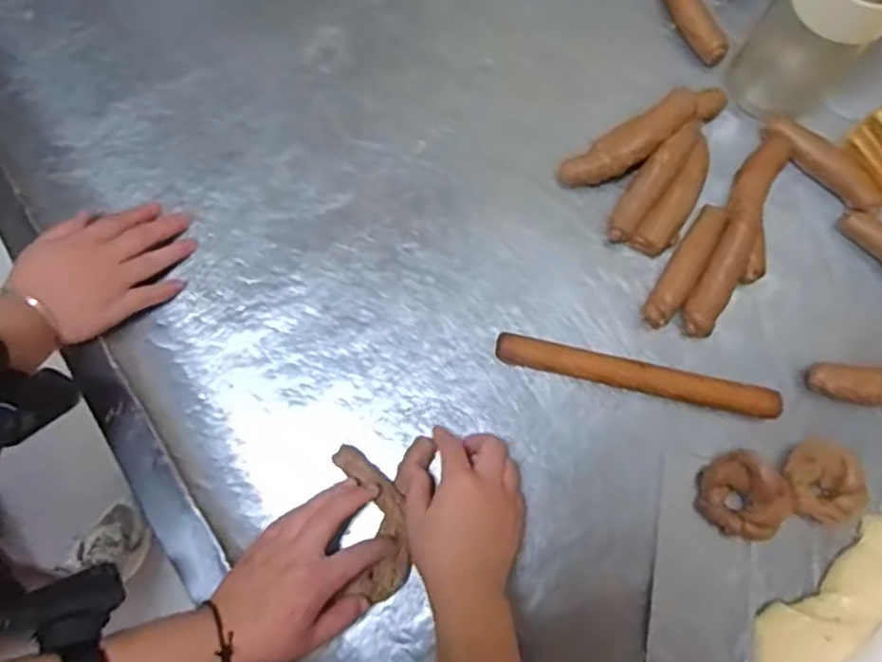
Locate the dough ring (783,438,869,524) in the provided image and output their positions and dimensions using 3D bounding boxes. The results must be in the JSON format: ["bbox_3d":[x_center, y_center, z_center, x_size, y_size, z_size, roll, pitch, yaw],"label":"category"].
[{"bbox_3d":[0.318,0.127,0.591,0.060,0.031,0.062,0,77,-1],"label":"dough ring"}]

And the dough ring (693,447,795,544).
[{"bbox_3d":[0.248,0.136,0.586,0.070,0.033,0.063,39,79,7],"label":"dough ring"}]

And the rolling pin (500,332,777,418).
[{"bbox_3d":[0.168,0.040,0.610,0.240,0.027,0.027,12,79,2],"label":"rolling pin"}]

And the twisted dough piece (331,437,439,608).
[{"bbox_3d":[-0.047,0.153,0.582,0.077,0.018,0.124,-1,76,-1],"label":"twisted dough piece"}]

